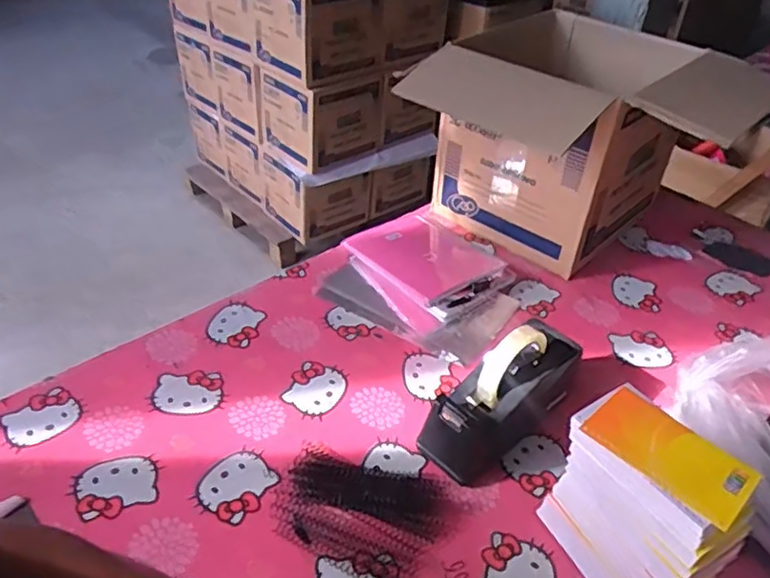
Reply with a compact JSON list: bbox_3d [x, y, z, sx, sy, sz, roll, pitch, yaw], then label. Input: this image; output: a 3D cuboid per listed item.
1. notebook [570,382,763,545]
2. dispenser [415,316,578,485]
[{"bbox_3d":[0.231,0.139,0.531,0.088,0.015,0.135,-26,47,-32],"label":"notebook"},{"bbox_3d":[0.135,0.114,0.714,0.087,0.126,0.220,30,45,29],"label":"dispenser"}]

